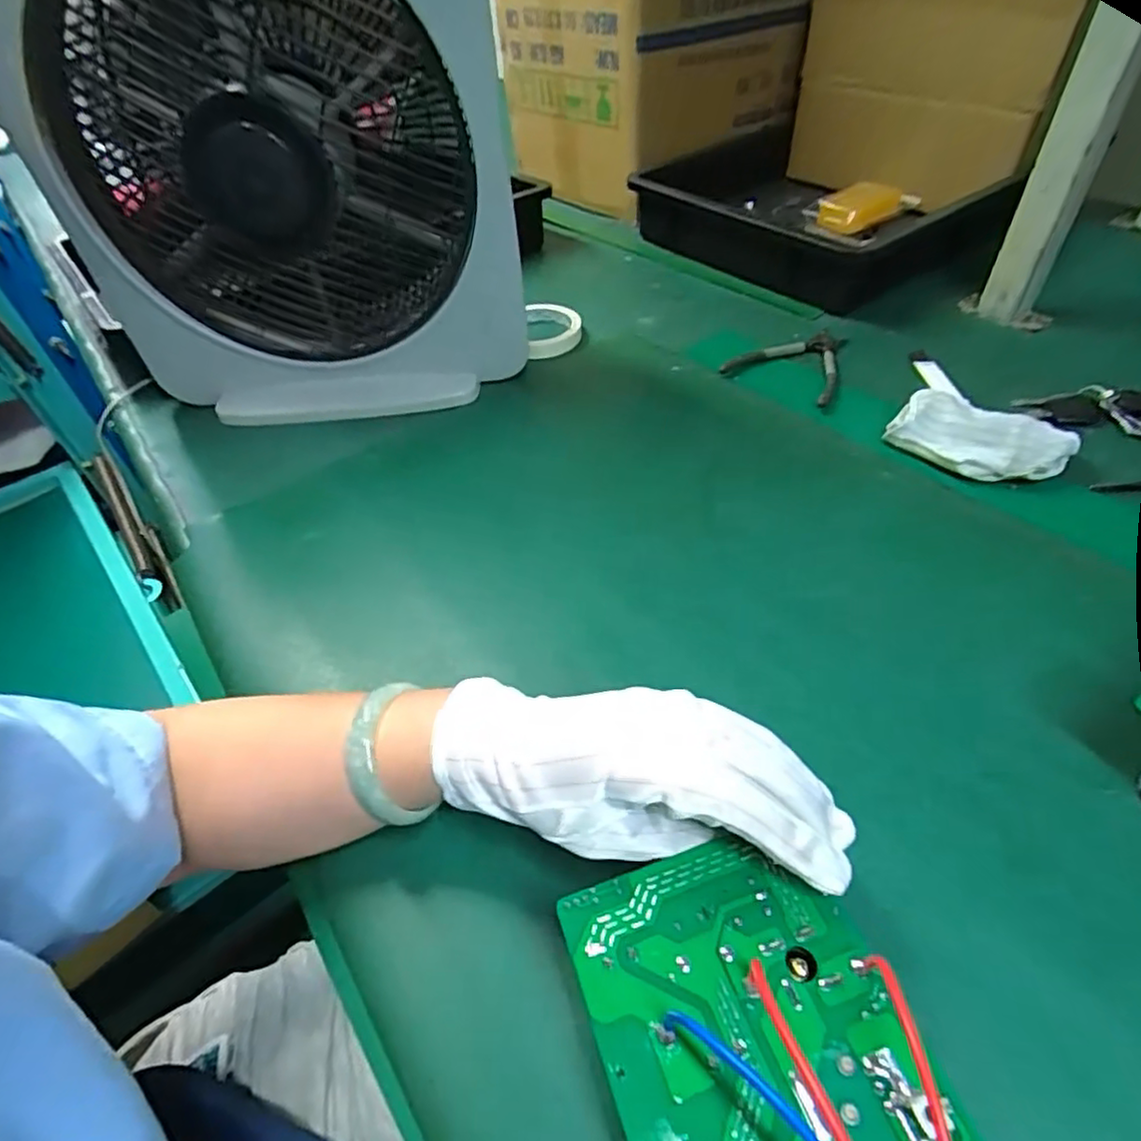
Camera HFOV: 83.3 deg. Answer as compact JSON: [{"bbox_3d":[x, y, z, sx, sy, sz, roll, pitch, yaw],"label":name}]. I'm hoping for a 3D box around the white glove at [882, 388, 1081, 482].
[{"bbox_3d":[0.335,-0.108,0.528,0.070,0.032,0.122,-37,55,-27],"label":"white glove"}]

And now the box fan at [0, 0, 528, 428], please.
[{"bbox_3d":[-0.237,-0.338,0.524,0.372,0.424,0.131,-1,47,4],"label":"box fan"}]

